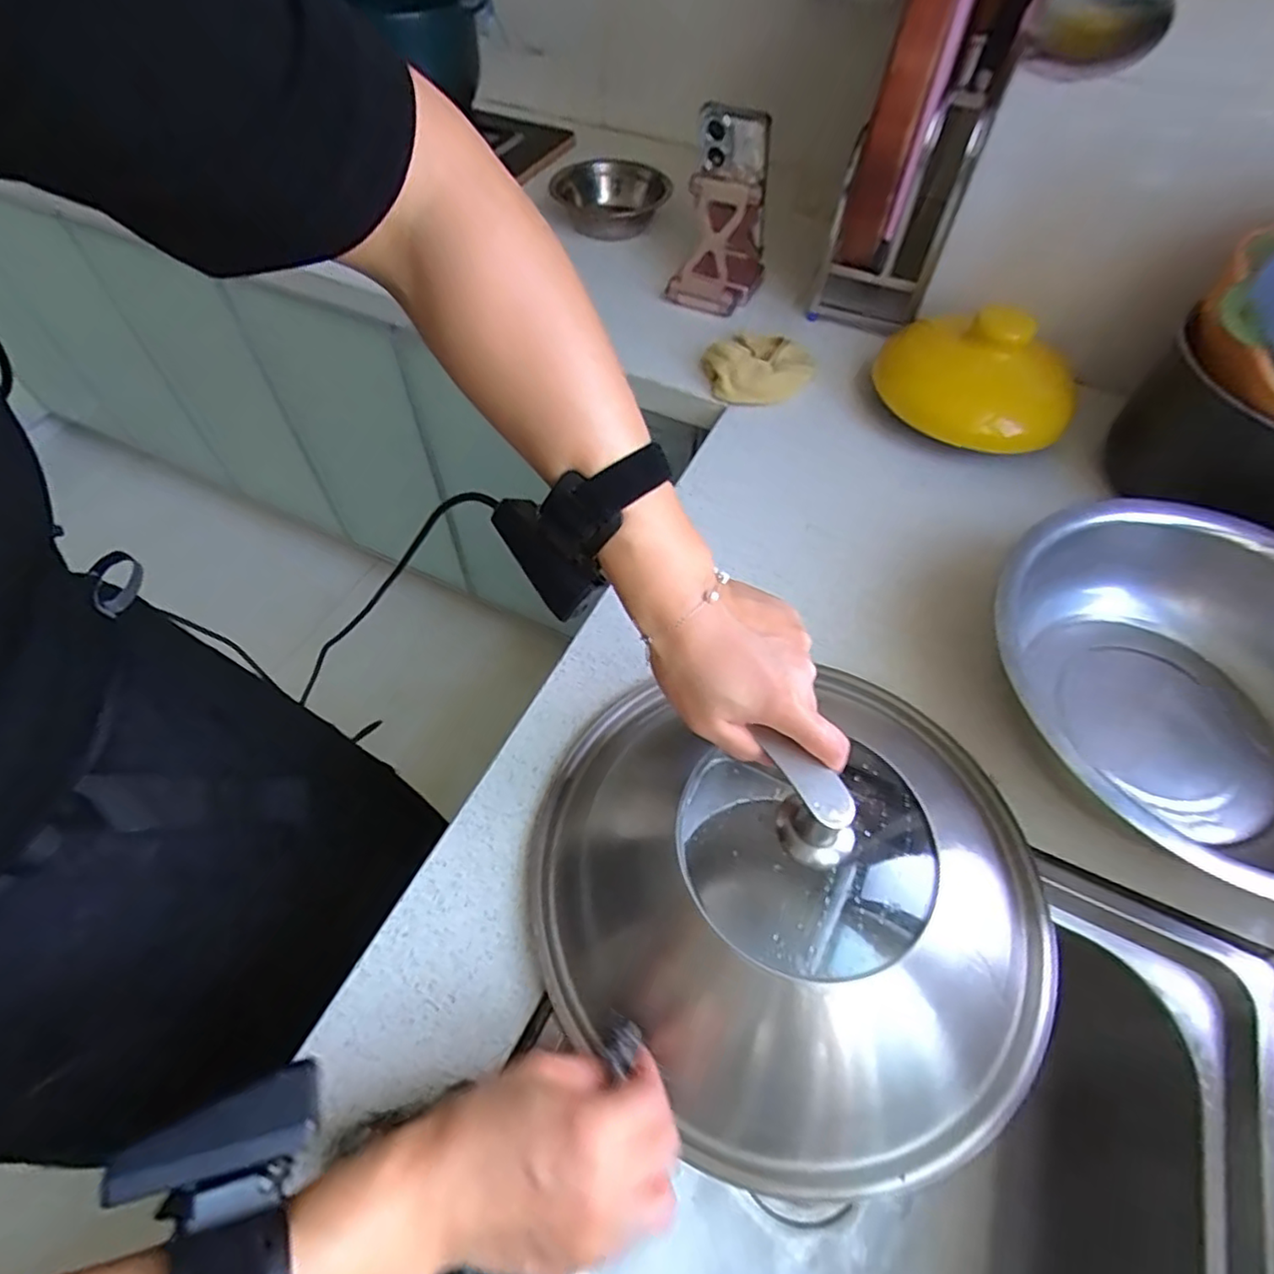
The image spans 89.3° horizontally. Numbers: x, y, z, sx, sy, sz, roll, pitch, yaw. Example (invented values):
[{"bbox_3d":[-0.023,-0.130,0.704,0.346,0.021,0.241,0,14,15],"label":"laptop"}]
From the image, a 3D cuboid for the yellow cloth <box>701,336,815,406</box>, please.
[{"bbox_3d":[0.137,-0.300,0.717,0.113,0.040,0.101,-13,58,-10],"label":"yellow cloth"}]

